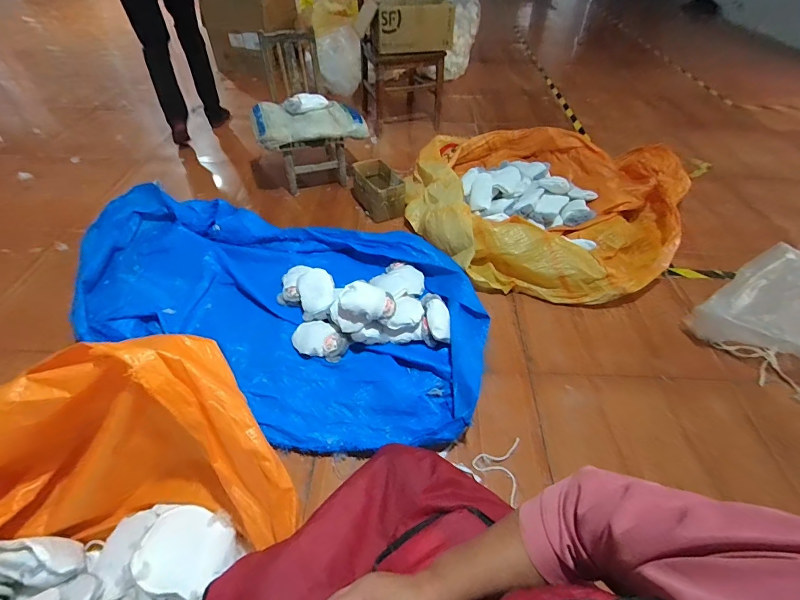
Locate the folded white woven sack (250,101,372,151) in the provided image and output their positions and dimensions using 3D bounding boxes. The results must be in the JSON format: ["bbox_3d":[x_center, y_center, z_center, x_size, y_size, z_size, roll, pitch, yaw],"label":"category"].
[{"bbox_3d":[-0.379,-0.753,1.593,0.457,0.091,0.251,-12,49,-12],"label":"folded white woven sack"}]

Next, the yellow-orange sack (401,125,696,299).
[{"bbox_3d":[0.601,-0.442,1.607,1.126,0.310,0.986,5,48,3],"label":"yellow-orange sack"}]

